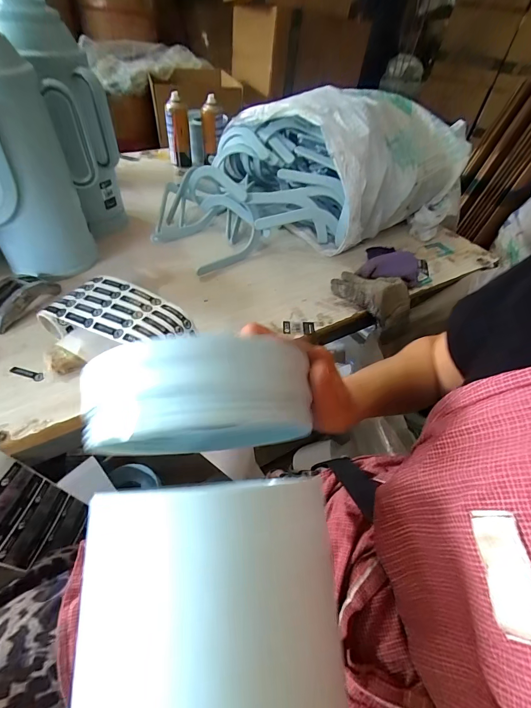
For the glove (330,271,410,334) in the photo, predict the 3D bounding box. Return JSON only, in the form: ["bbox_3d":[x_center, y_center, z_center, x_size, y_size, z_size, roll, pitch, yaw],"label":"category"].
[{"bbox_3d":[0.205,-0.100,0.649,0.157,0.082,0.092,20,50,12],"label":"glove"}]

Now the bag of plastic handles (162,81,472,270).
[{"bbox_3d":[0.113,-0.405,0.741,0.685,0.255,0.360,-7,50,-11],"label":"bag of plastic handles"}]

